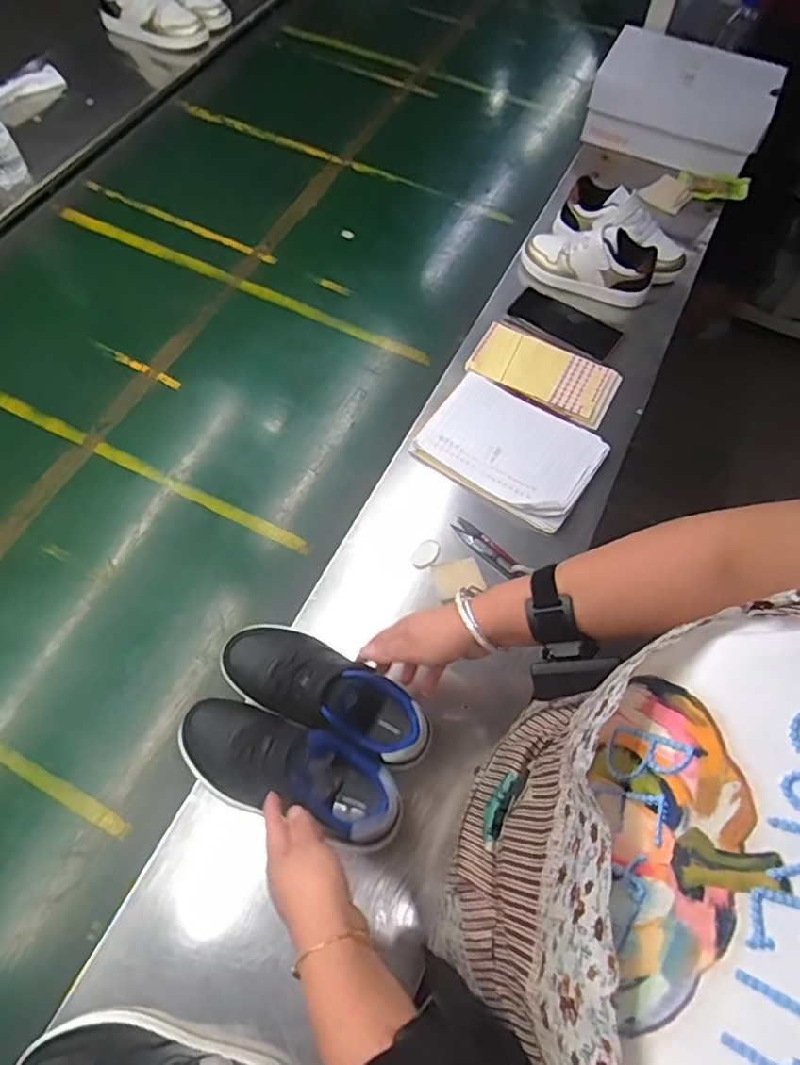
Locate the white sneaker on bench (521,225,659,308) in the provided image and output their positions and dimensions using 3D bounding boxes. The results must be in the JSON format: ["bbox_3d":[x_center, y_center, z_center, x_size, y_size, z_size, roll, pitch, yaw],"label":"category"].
[{"bbox_3d":[0.277,-0.409,0.899,0.194,0.099,0.085,23,64,22],"label":"white sneaker on bench"}]

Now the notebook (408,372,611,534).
[{"bbox_3d":[0.142,-0.110,0.770,0.210,0.025,0.155,32,67,13],"label":"notebook"}]

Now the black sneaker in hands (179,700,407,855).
[{"bbox_3d":[-0.105,0.216,0.551,0.221,0.088,0.081,14,63,17],"label":"black sneaker in hands"}]

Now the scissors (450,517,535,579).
[{"bbox_3d":[0.106,0.019,0.711,0.105,0.017,0.024,39,68,16],"label":"scissors"}]

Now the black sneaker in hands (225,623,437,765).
[{"bbox_3d":[-0.074,0.150,0.585,0.219,0.081,0.081,22,65,15],"label":"black sneaker in hands"}]

